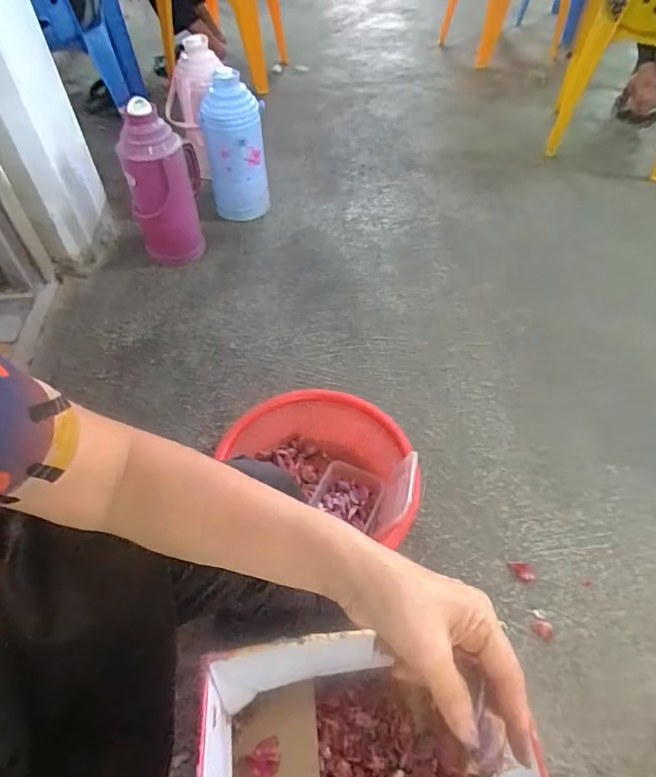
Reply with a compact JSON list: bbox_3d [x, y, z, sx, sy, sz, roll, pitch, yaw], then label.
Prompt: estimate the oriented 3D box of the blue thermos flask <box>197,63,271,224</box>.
[{"bbox_3d":[-0.269,-0.691,1.384,0.167,0.358,0.140,-14,53,-10],"label":"blue thermos flask"}]

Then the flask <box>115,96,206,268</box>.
[{"bbox_3d":[-0.427,-0.525,1.236,0.190,0.393,0.137,-14,53,-10],"label":"flask"}]

